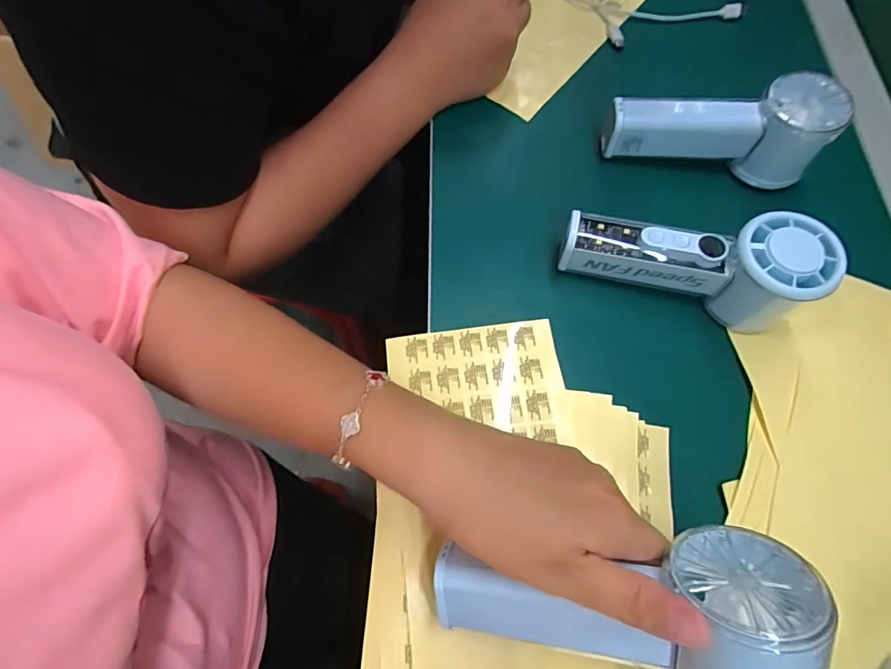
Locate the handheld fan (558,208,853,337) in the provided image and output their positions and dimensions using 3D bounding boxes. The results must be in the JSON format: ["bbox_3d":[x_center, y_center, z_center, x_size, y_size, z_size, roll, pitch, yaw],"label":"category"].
[{"bbox_3d":[0.152,-0.051,0.298,0.149,0.055,0.049,21,69,3],"label":"handheld fan"}]

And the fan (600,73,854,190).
[{"bbox_3d":[0.194,-0.149,0.344,0.152,0.065,0.042,10,69,-2],"label":"fan"}]

